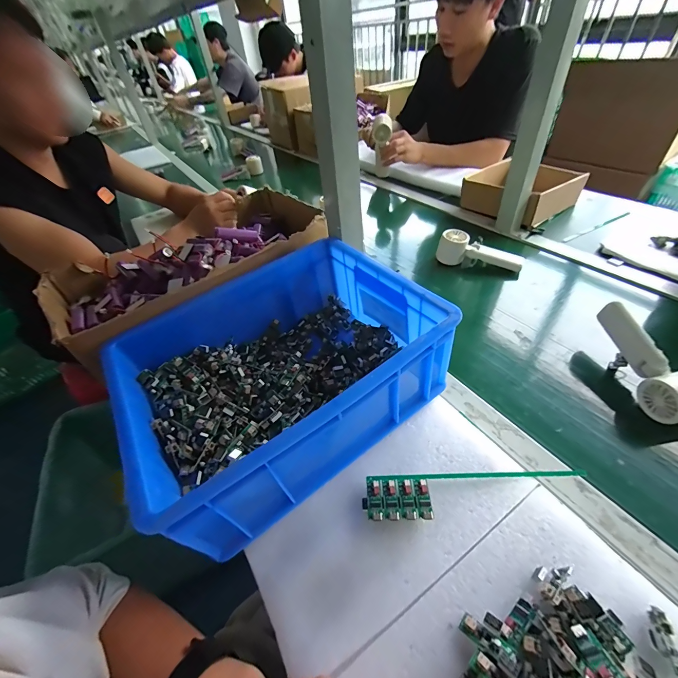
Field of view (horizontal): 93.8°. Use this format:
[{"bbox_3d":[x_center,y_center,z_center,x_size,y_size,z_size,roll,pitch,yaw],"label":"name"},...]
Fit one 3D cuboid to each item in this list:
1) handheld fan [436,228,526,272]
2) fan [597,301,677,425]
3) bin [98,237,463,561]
[{"bbox_3d":[0.294,-0.184,0.663,0.165,0.068,0.047,12,48,17],"label":"handheld fan"},{"bbox_3d":[0.399,0.033,0.414,0.049,0.078,0.159,-8,45,-2],"label":"fan"},{"bbox_3d":[-0.072,0.025,0.390,0.329,0.126,0.258,-29,50,-21],"label":"bin"}]

